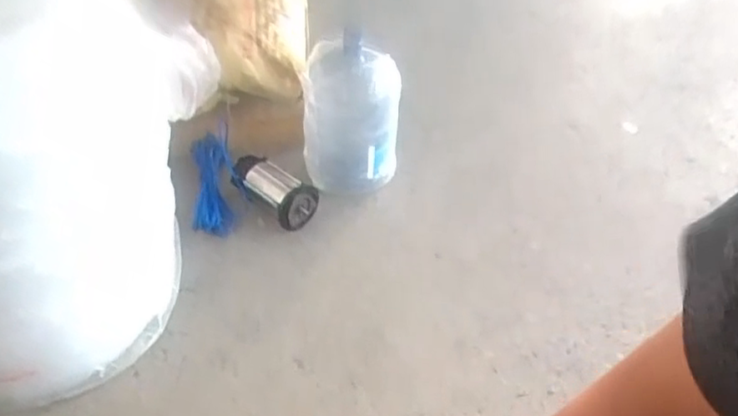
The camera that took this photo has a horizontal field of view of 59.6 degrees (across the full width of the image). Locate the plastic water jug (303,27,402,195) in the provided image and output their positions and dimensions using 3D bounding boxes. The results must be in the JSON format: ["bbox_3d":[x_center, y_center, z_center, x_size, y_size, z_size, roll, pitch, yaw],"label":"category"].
[{"bbox_3d":[-0.048,-0.286,1.922,0.293,0.439,0.287,0,44,-3],"label":"plastic water jug"}]

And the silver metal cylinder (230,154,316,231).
[{"bbox_3d":[-0.284,-0.055,1.890,0.274,0.120,0.117,31,51,26],"label":"silver metal cylinder"}]

